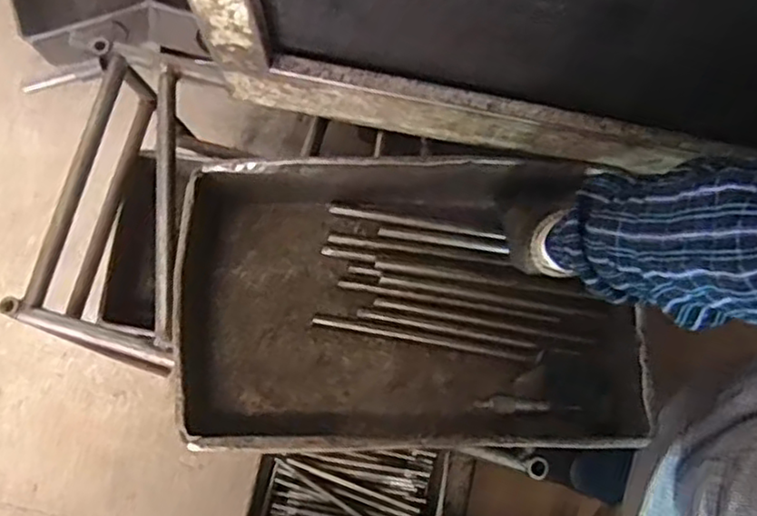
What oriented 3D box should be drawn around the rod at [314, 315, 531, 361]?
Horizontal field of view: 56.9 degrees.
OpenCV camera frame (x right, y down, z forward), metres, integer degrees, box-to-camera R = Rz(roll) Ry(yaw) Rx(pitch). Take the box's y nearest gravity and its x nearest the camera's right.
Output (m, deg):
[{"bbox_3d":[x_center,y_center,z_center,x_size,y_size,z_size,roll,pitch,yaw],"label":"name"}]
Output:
[{"bbox_3d":[0.045,0.087,0.759,0.232,0.006,0.010,11,77,1],"label":"rod"}]

